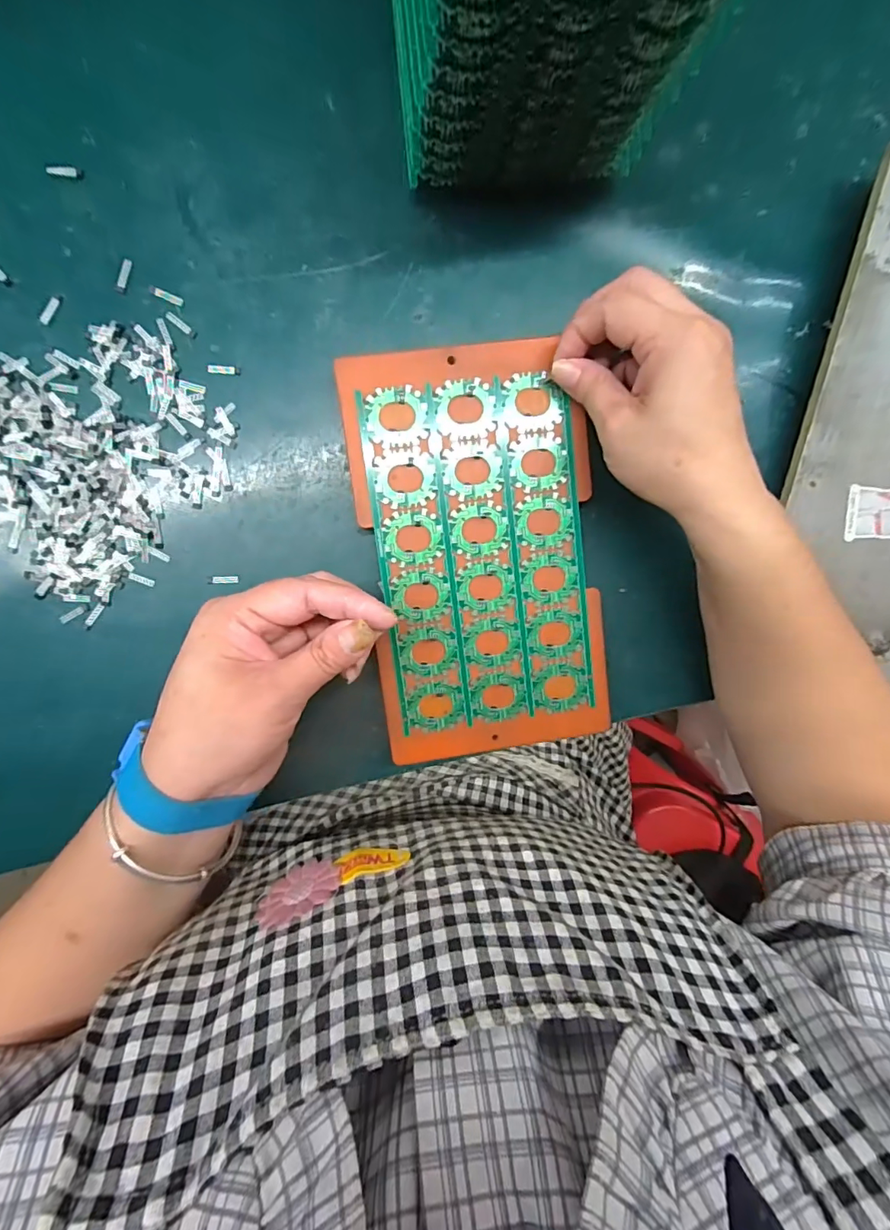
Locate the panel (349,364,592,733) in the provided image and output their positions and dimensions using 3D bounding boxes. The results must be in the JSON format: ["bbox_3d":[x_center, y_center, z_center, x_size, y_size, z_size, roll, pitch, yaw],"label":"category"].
[{"bbox_3d":[0.023,-0.033,0.284,0.119,0.004,0.197,-8,98,-4],"label":"panel"}]

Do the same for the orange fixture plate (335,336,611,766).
[{"bbox_3d":[0.022,-0.033,0.285,0.135,0.011,0.235,-8,100,-1],"label":"orange fixture plate"}]

